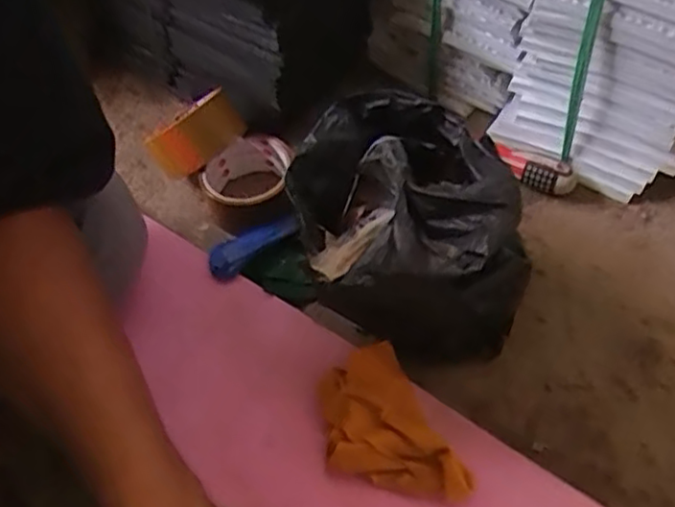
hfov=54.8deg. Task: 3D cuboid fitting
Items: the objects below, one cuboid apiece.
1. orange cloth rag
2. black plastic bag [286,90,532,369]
[{"bbox_3d":[0.031,0.132,0.481,0.079,0.022,0.127,-24,56,-12],"label":"orange cloth rag"},{"bbox_3d":[0.043,-0.014,0.504,0.160,0.131,0.181,-27,56,-14],"label":"black plastic bag"}]

